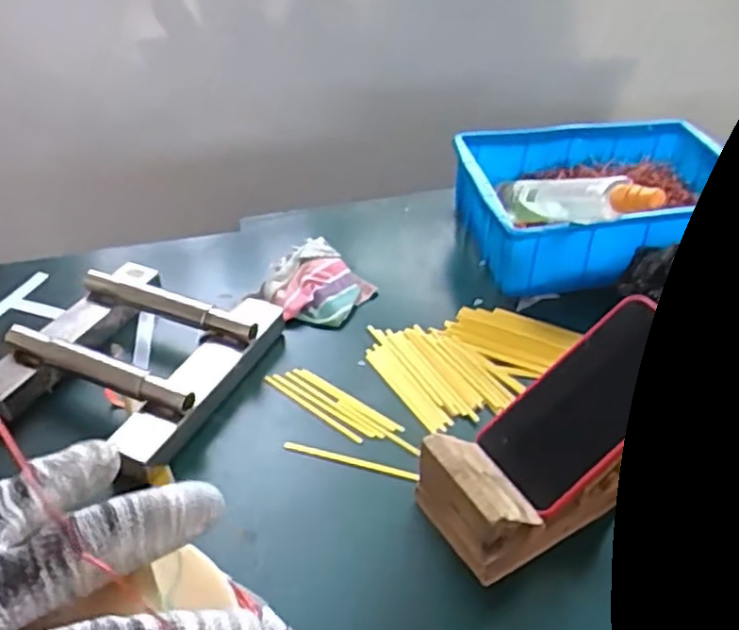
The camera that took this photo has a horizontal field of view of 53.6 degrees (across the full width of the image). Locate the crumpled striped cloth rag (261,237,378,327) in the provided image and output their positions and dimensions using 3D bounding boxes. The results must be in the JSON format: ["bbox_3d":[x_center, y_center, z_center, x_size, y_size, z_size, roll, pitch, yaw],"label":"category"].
[{"bbox_3d":[-0.055,-0.027,0.716,0.088,0.035,0.092,-30,47,-32],"label":"crumpled striped cloth rag"}]

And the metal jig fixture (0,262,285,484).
[{"bbox_3d":[-0.200,0.028,0.628,0.184,0.049,0.189,16,41,18],"label":"metal jig fixture"}]

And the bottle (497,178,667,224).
[{"bbox_3d":[0.186,-0.101,0.661,0.025,0.038,0.184,-23,18,-26],"label":"bottle"}]

